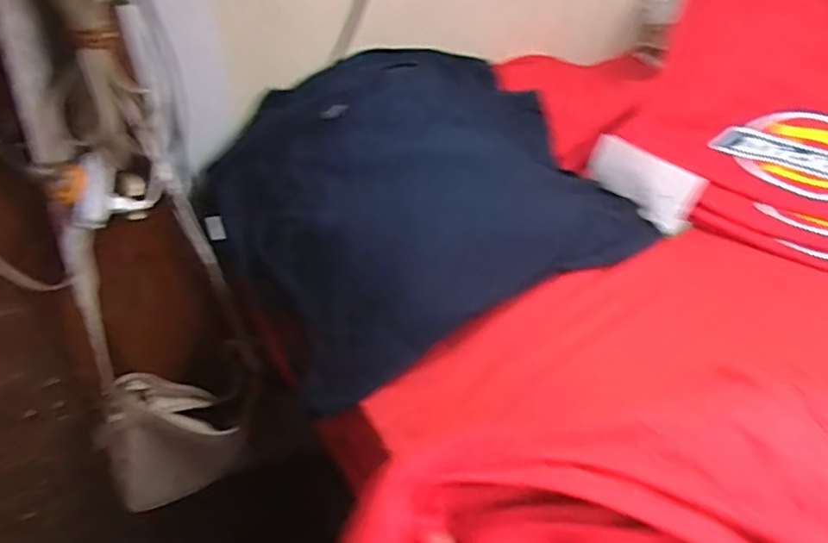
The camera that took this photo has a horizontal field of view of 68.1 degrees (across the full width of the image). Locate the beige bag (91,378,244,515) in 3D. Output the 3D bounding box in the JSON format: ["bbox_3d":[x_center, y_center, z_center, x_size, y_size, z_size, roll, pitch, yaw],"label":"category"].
[{"bbox_3d":[-0.316,0.223,0.825,0.183,0.208,0.081,-7,46,-9],"label":"beige bag"}]

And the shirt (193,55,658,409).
[{"bbox_3d":[0.002,-0.099,0.770,0.447,0.191,0.368,-22,50,-22],"label":"shirt"}]

